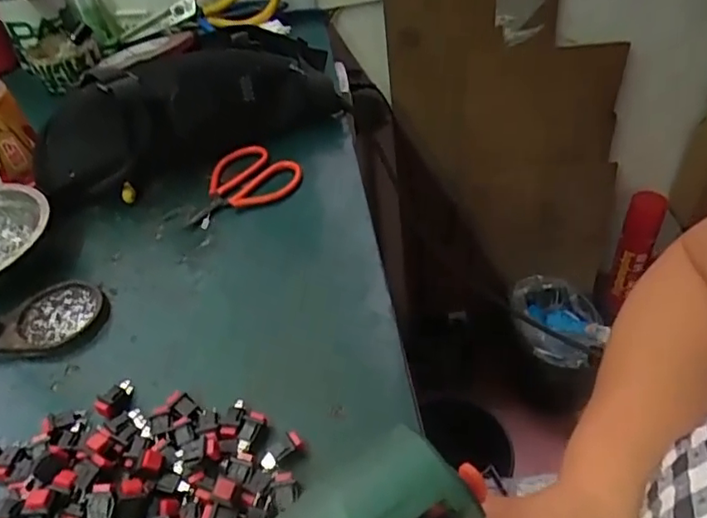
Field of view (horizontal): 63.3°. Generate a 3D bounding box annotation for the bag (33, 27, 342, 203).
[{"bbox_3d":[-0.157,-0.139,0.542,0.280,0.094,0.080,-24,48,-16],"label":"bag"}]

